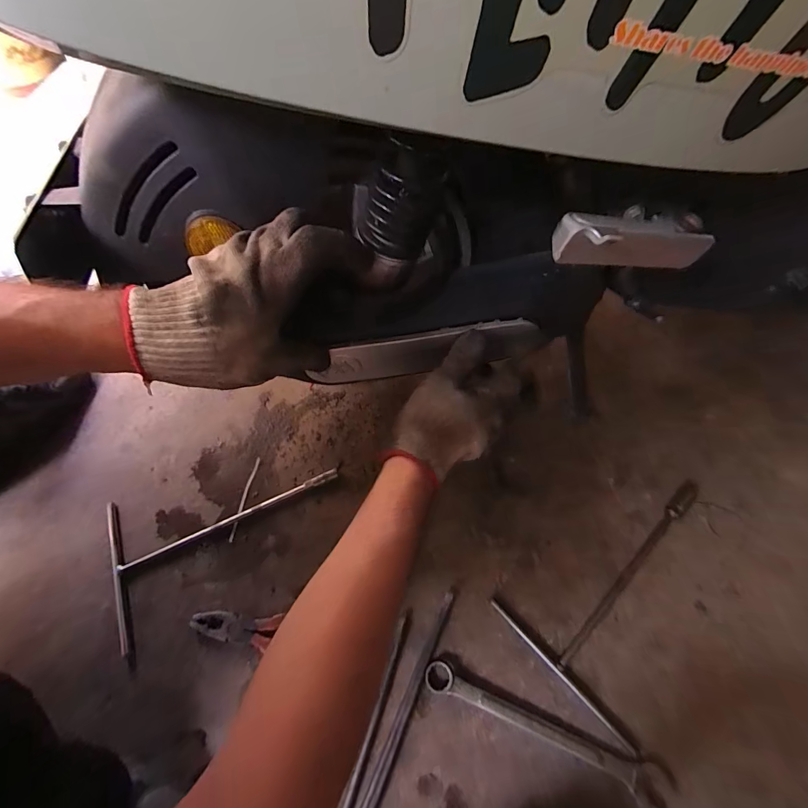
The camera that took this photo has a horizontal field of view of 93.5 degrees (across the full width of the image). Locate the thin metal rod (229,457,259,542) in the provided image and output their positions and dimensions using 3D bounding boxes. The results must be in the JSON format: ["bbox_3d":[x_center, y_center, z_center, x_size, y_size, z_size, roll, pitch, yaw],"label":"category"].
[{"bbox_3d":[-0.224,0.130,0.531,0.008,0.005,0.117,7,62,4],"label":"thin metal rod"}]

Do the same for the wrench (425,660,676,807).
[{"bbox_3d":[0.146,0.347,0.405,0.258,0.013,0.035,19,63,10],"label":"wrench"}]

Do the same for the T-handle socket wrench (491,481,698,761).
[{"bbox_3d":[0.286,0.210,0.471,0.306,0.034,0.183,-39,68,-19],"label":"T-handle socket wrench"}]

